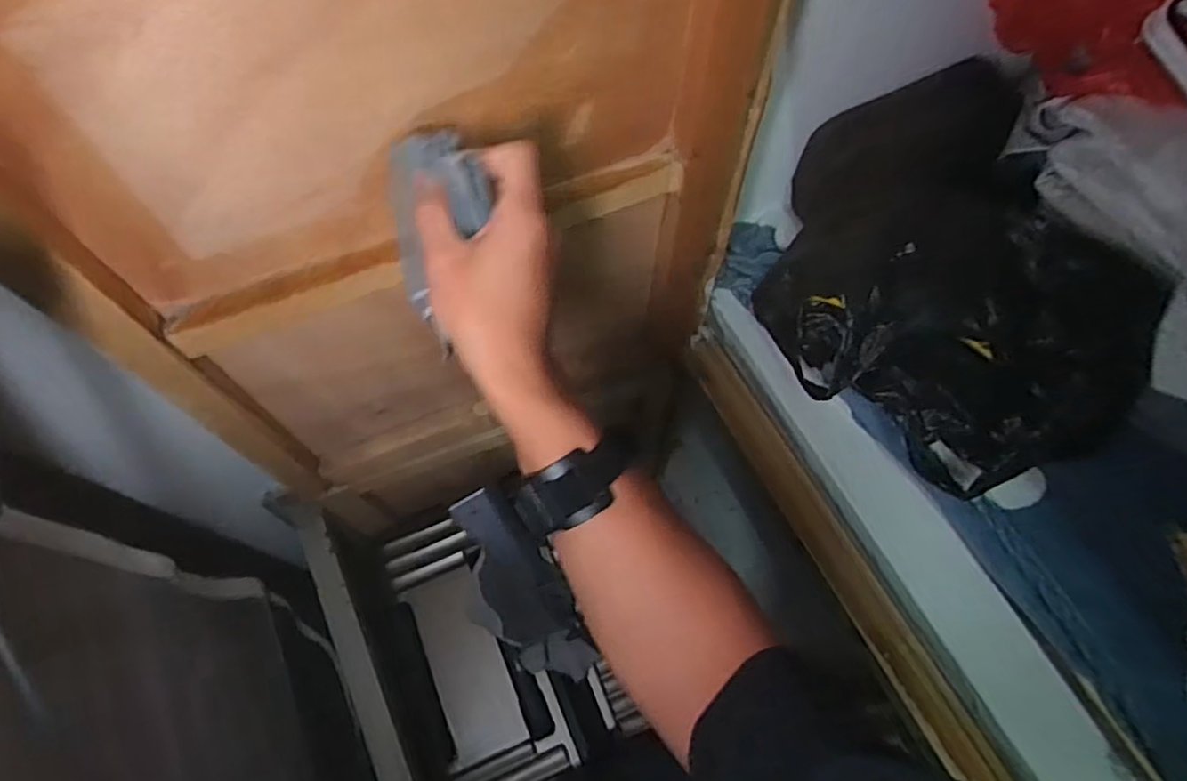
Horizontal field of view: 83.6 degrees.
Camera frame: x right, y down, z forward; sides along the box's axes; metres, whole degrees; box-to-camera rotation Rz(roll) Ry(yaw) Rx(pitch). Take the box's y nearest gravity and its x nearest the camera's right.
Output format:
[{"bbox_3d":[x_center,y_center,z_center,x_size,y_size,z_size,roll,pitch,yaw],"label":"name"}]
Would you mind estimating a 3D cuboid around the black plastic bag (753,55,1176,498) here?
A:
[{"bbox_3d":[0.298,-0.101,0.578,0.261,0.120,0.352,-12,66,-6],"label":"black plastic bag"}]

